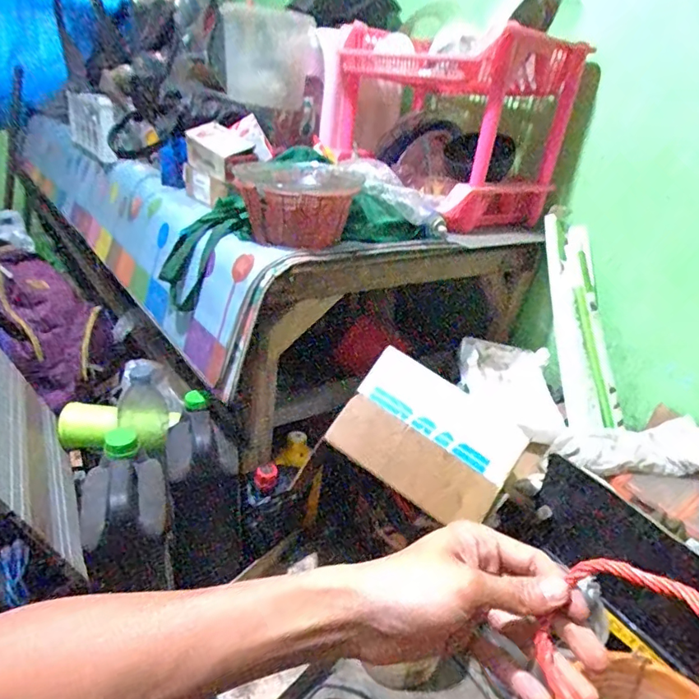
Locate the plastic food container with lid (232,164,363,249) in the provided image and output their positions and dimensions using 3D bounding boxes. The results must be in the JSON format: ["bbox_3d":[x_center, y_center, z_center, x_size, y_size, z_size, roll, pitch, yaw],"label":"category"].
[{"bbox_3d":[-0.094,-0.245,0.857,0.179,0.110,0.197,-7,30,-27],"label":"plastic food container with lid"}]

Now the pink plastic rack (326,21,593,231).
[{"bbox_3d":[0.202,-0.487,1.112,0.388,0.334,0.457,-8,30,-28],"label":"pink plastic rack"}]

